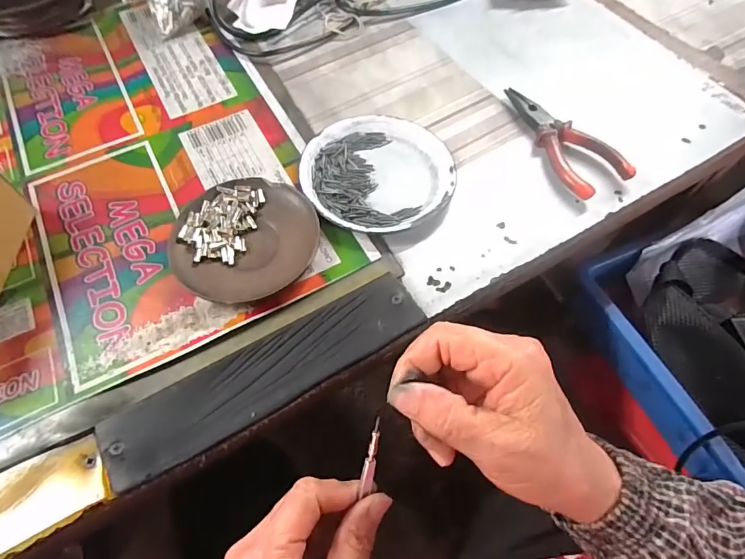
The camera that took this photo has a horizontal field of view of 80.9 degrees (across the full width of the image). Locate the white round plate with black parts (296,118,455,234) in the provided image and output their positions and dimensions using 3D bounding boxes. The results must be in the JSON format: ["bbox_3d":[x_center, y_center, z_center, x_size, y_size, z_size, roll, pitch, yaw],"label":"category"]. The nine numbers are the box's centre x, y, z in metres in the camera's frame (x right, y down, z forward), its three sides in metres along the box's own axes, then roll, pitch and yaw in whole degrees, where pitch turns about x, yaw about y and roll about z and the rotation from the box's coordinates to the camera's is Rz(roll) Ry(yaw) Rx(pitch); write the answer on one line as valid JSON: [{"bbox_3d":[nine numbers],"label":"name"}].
[{"bbox_3d":[0.005,-0.094,0.389,0.130,0.016,0.129,0,61,0],"label":"white round plate with black parts"}]

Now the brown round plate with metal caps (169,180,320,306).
[{"bbox_3d":[-0.102,-0.033,0.352,0.111,0.015,0.106,0,61,0],"label":"brown round plate with metal caps"}]

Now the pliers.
[{"bbox_3d":[0.171,-0.134,0.413,0.054,0.022,0.142,-27,65,-14],"label":"pliers"}]

